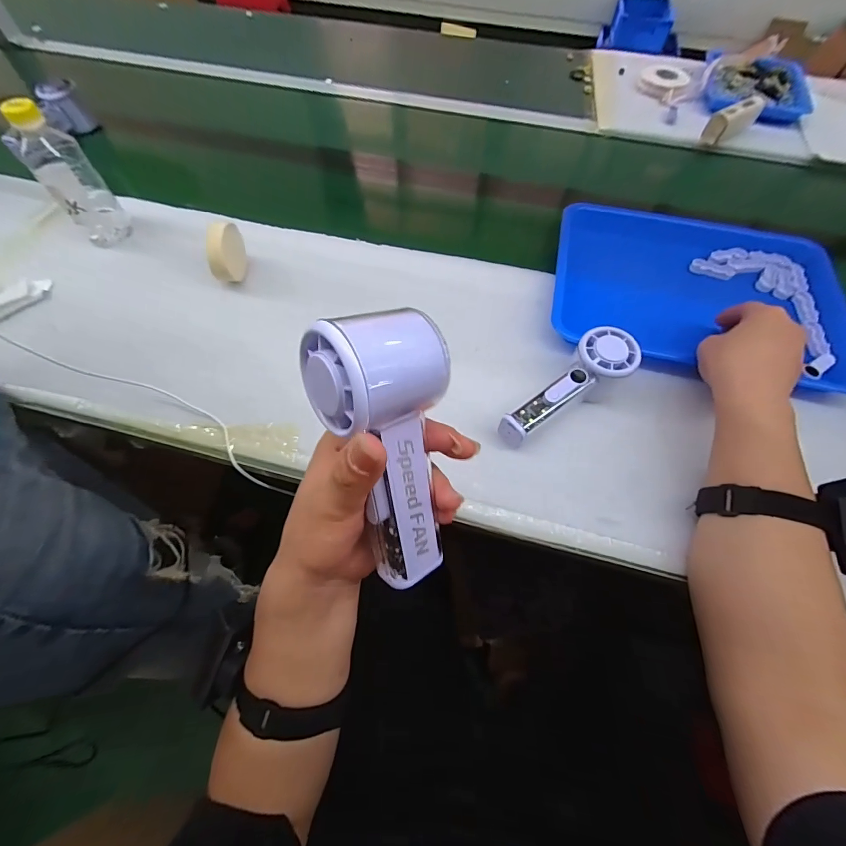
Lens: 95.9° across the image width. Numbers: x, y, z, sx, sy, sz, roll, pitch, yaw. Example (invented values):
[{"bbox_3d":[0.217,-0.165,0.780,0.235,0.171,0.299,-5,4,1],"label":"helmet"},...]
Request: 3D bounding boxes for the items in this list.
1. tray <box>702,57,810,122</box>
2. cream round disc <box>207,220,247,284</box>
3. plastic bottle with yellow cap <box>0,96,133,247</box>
[{"bbox_3d":[0.649,-0.662,0.750,0.179,0.037,0.202,14,62,6],"label":"tray"},{"bbox_3d":[-0.233,-0.204,0.451,0.018,0.067,0.064,1,62,-1],"label":"cream round disc"},{"bbox_3d":[-0.420,-0.287,0.461,0.061,0.154,0.050,-36,68,-18],"label":"plastic bottle with yellow cap"}]

